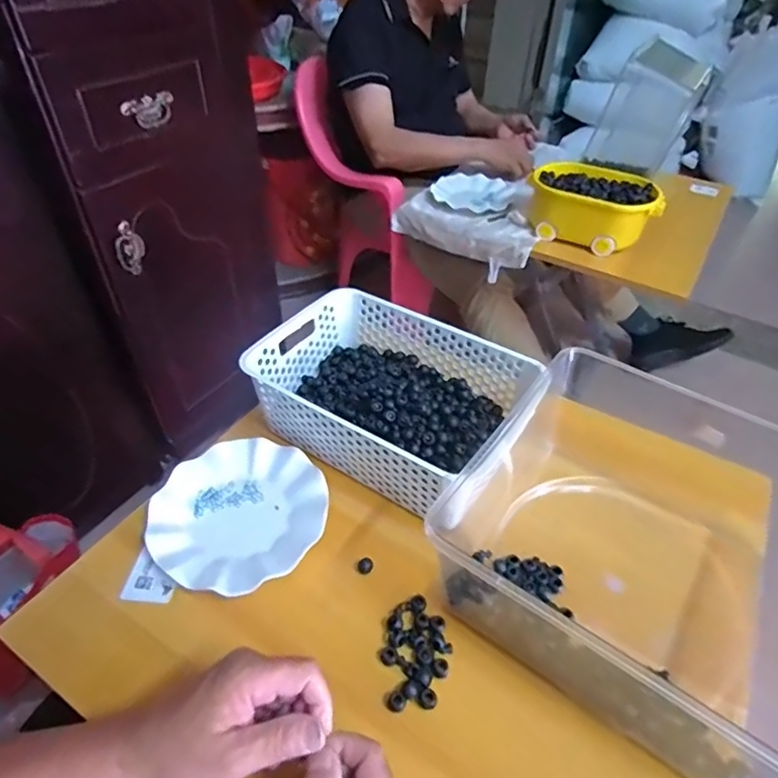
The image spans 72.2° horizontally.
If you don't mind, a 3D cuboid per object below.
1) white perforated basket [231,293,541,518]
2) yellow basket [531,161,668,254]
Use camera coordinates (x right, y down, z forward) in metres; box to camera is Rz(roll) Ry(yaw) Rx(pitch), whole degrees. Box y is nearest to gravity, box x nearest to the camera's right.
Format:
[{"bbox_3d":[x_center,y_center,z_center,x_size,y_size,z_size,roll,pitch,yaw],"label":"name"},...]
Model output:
[{"bbox_3d":[-0.003,0.010,0.647,0.284,0.104,0.206,27,48,24],"label":"white perforated basket"},{"bbox_3d":[0.402,-0.363,1.064,0.244,0.101,0.181,20,46,18],"label":"yellow basket"}]

